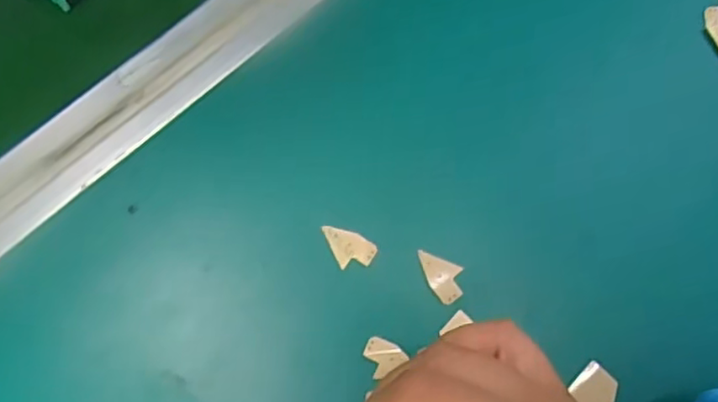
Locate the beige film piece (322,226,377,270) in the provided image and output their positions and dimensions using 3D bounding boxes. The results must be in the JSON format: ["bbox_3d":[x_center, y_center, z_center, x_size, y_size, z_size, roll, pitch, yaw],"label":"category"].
[{"bbox_3d":[-0.006,0.021,0.292,0.025,0.004,0.016,30,82,7],"label":"beige film piece"}]

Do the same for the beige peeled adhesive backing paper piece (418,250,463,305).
[{"bbox_3d":[0.038,0.032,0.290,0.015,0.004,0.025,-20,79,-2],"label":"beige peeled adhesive backing paper piece"}]

